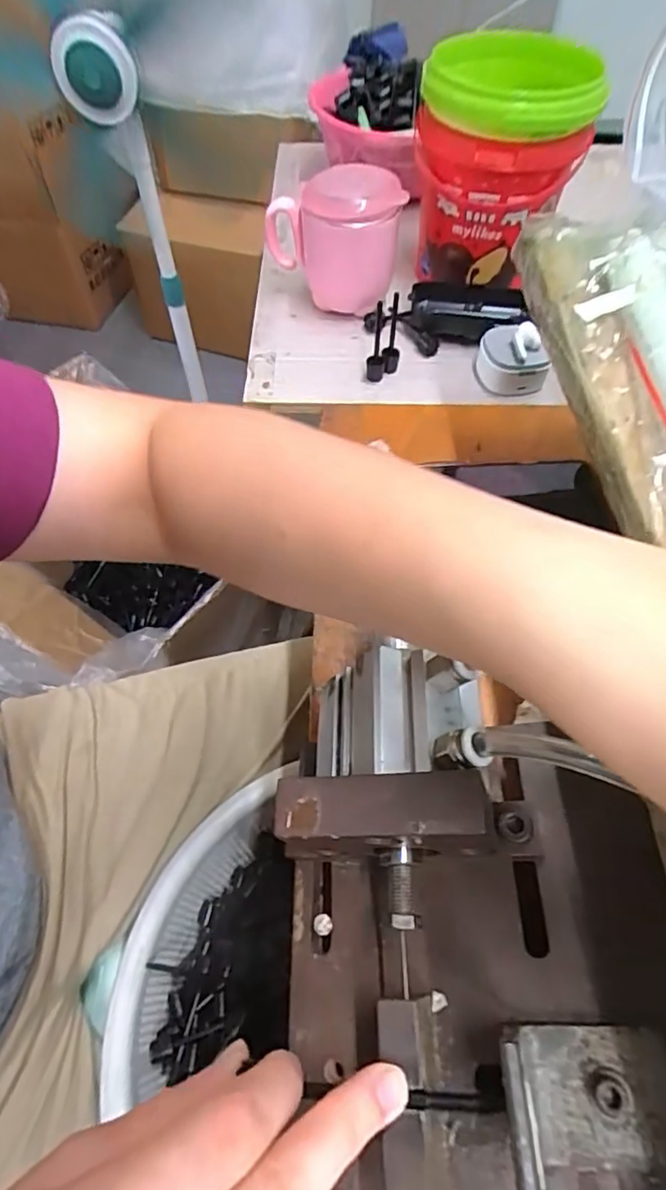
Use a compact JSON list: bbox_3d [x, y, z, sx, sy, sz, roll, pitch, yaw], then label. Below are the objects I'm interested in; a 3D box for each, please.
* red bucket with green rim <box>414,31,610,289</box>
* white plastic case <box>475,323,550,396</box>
[{"bbox_3d":[0.132,-0.354,0.458,0.126,0.133,0.142,7,58,5],"label":"red bucket with green rim"},{"bbox_3d":[0.142,-0.187,0.439,0.052,0.041,0.047,7,58,4],"label":"white plastic case"}]

